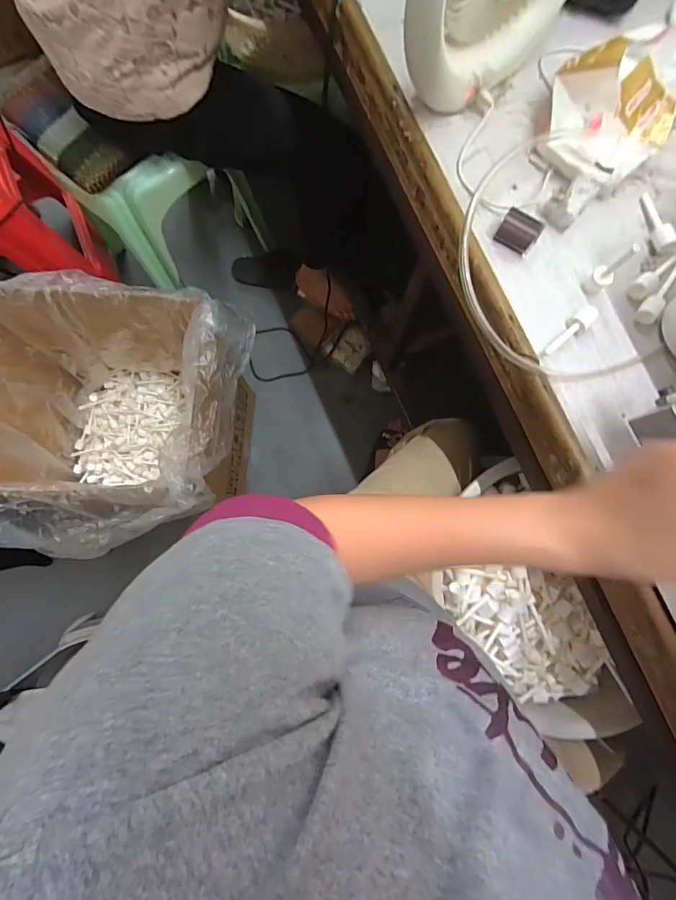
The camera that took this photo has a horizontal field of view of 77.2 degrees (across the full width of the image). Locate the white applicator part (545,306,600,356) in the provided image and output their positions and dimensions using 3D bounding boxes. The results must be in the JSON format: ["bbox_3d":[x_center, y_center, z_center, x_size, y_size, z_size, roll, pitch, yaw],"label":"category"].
[{"bbox_3d":[0.225,-0.116,0.413,0.060,0.015,0.019,-37,85,-4],"label":"white applicator part"}]

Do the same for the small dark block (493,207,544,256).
[{"bbox_3d":[0.181,-0.219,0.425,0.039,0.023,0.025,30,84,3],"label":"small dark block"}]

